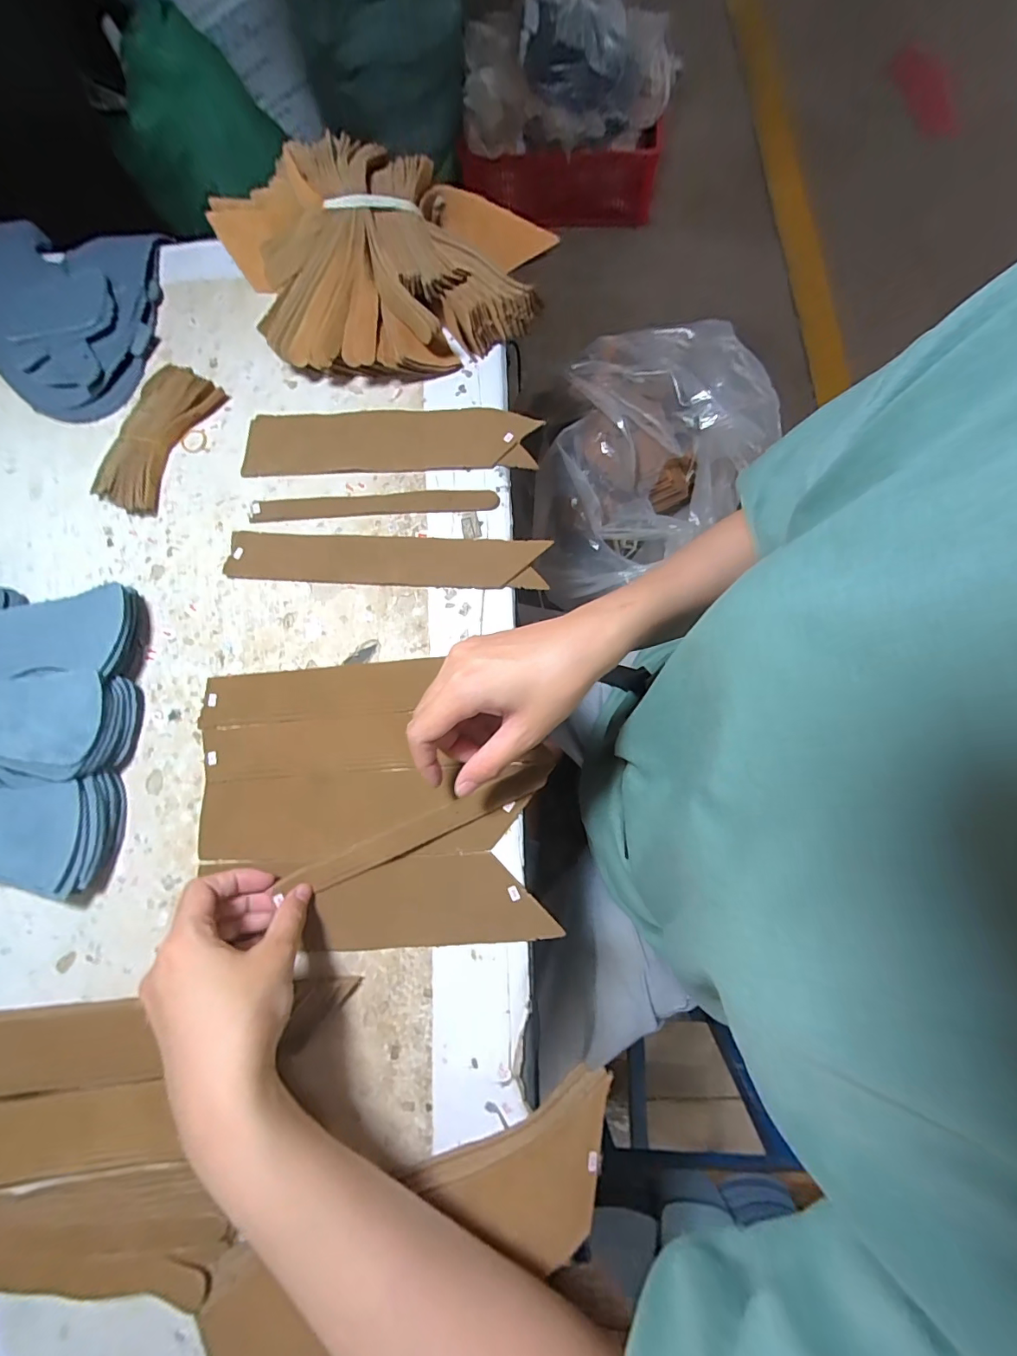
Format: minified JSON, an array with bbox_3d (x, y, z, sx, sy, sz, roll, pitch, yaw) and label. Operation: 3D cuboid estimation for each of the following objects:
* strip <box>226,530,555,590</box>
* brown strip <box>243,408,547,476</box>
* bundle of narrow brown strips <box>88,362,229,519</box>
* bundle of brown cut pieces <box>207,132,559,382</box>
[{"bbox_3d":[-0.093,-0.090,0.370,0.238,0.007,0.040,3,78,3],"label":"strip"},{"bbox_3d":[-0.096,-0.194,0.398,0.232,0.009,0.057,0,78,2],"label":"brown strip"},{"bbox_3d":[-0.294,-0.199,0.401,0.066,0.019,0.127,23,77,8],"label":"bundle of narrow brown strips"},{"bbox_3d":[-0.106,-0.360,0.406,0.232,0.075,0.223,-26,76,-5],"label":"bundle of brown cut pieces"}]

